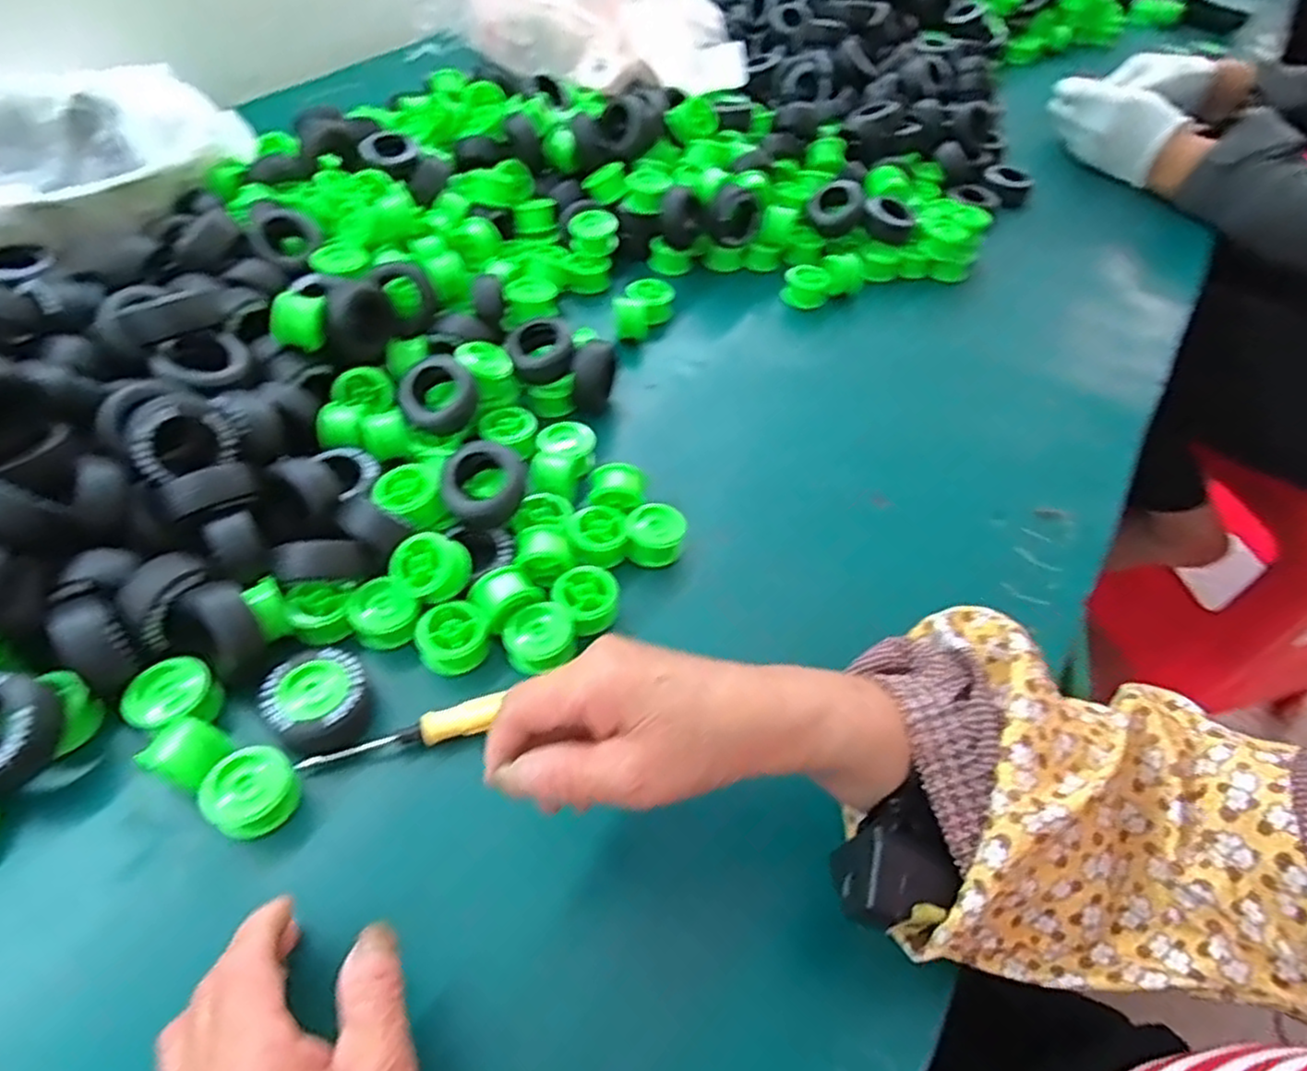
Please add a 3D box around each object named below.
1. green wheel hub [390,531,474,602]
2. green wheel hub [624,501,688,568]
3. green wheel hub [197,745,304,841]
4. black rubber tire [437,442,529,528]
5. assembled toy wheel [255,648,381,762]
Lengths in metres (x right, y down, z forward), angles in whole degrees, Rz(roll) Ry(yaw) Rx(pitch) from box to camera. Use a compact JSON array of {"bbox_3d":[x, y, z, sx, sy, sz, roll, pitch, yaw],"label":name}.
[{"bbox_3d":[-0.120,0.018,0.393,0.032,0.021,0.033,26,85,17],"label":"green wheel hub"},{"bbox_3d":[0.002,-0.001,0.443,0.032,0.026,0.034,3,52,-3],"label":"green wheel hub"},{"bbox_3d":[-0.181,0.116,0.331,0.035,0.025,0.031,-34,62,-27],"label":"green wheel hub"},{"bbox_3d":[-0.097,-0.029,0.419,0.047,0.019,0.046,-32,92,-3],"label":"black rubber tire"},{"bbox_3d":[-0.164,0.083,0.364,0.046,0.031,0.043,3,52,-3],"label":"assembled toy wheel"}]

